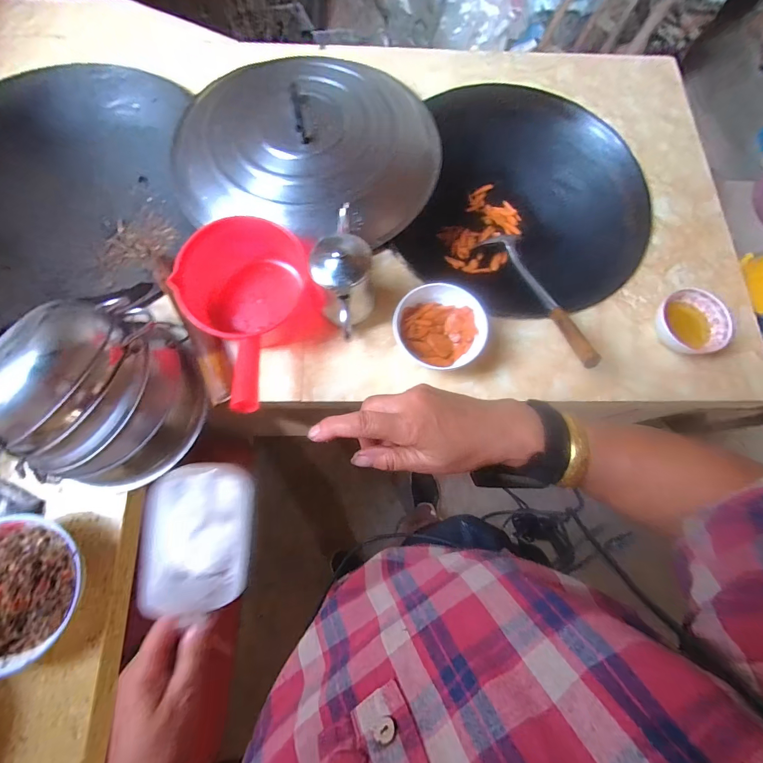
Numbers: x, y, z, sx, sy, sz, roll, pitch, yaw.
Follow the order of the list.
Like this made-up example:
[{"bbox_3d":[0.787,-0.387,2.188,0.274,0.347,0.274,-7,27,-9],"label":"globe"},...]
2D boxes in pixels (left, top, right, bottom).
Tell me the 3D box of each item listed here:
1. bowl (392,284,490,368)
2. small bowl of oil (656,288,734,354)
[{"bbox_3d":[0.089,-0.078,0.585,0.133,0.070,0.132,1,73,-2],"label":"bowl"},{"bbox_3d":[0.494,-0.093,0.602,0.099,0.060,0.103,1,73,-2],"label":"small bowl of oil"}]

